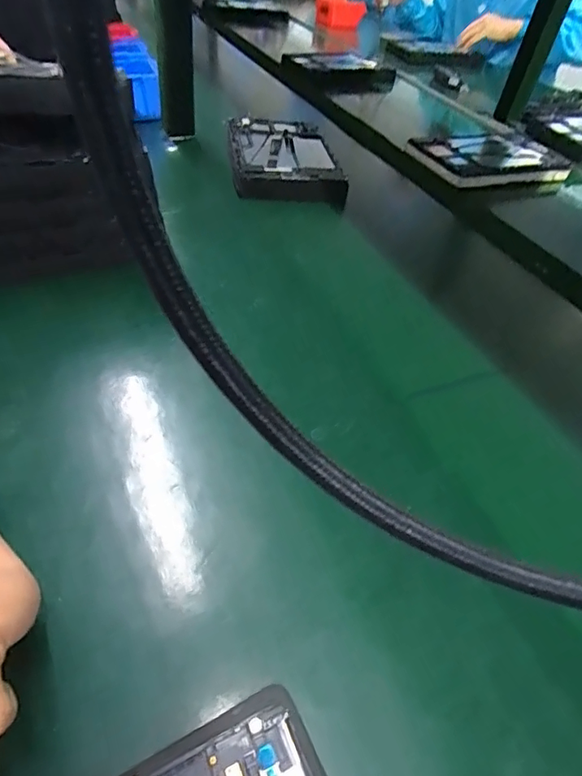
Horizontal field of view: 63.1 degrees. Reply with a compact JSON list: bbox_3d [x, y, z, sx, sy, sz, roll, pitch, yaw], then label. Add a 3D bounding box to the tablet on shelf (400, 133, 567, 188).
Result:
[{"bbox_3d":[0.334,-0.400,0.821,0.241,0.032,0.165,-16,46,-14],"label":"tablet on shelf"}]

